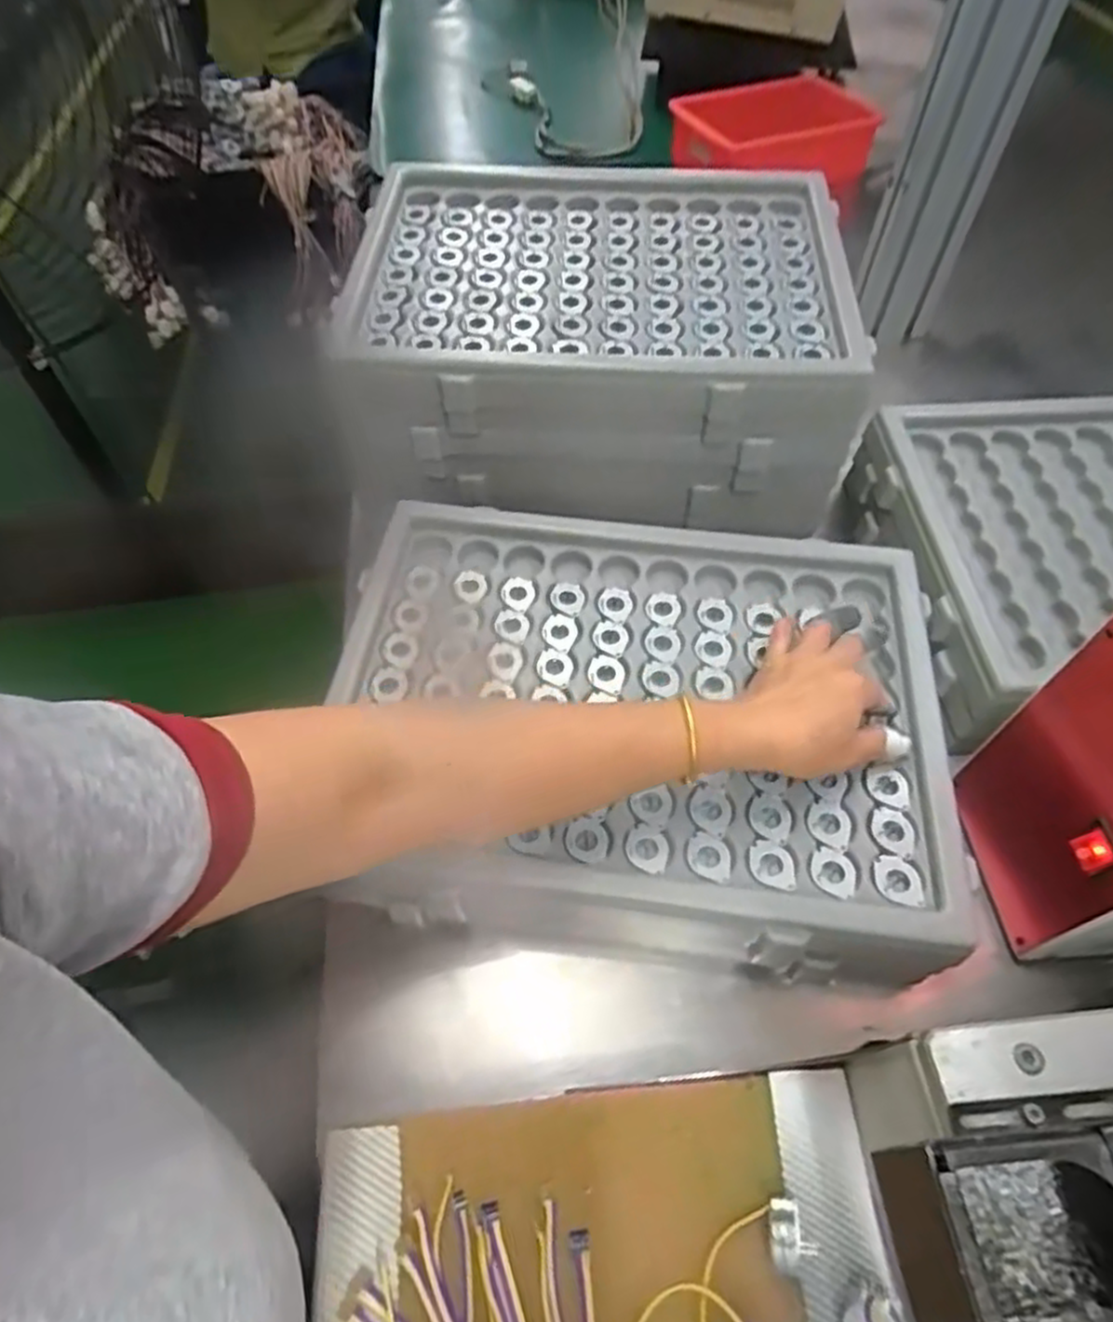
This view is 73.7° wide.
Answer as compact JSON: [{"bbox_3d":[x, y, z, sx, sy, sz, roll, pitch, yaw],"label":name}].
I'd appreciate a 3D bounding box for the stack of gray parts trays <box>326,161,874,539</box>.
[{"bbox_3d":[0.039,-0.285,0.652,0.388,0.135,0.325,5,56,5],"label":"stack of gray parts trays"}]

